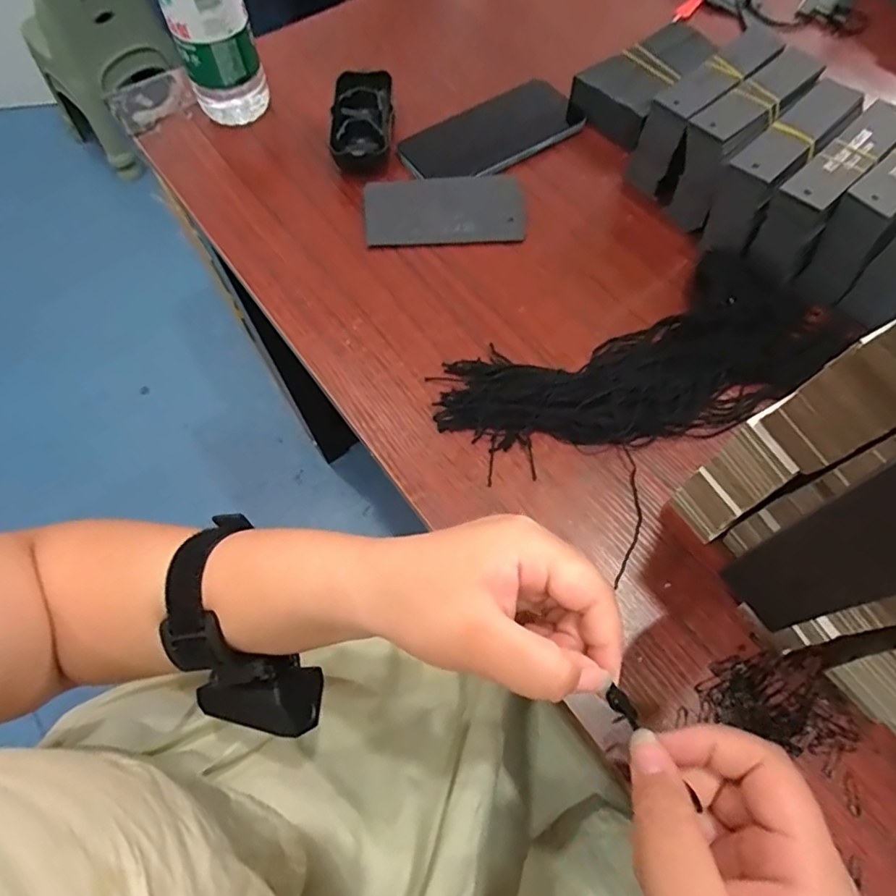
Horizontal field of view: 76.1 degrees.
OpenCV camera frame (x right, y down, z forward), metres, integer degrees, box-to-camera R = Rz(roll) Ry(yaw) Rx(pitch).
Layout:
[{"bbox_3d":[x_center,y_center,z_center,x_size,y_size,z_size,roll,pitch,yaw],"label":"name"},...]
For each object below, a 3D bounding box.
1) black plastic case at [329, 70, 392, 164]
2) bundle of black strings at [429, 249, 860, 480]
[{"bbox_3d":[-0.075,-0.289,0.504,0.048,0.028,0.106,-2,64,0],"label":"black plastic case"},{"bbox_3d":[0.128,-0.056,0.390,0.260,0.035,0.114,-22,65,-9],"label":"bundle of black strings"}]

